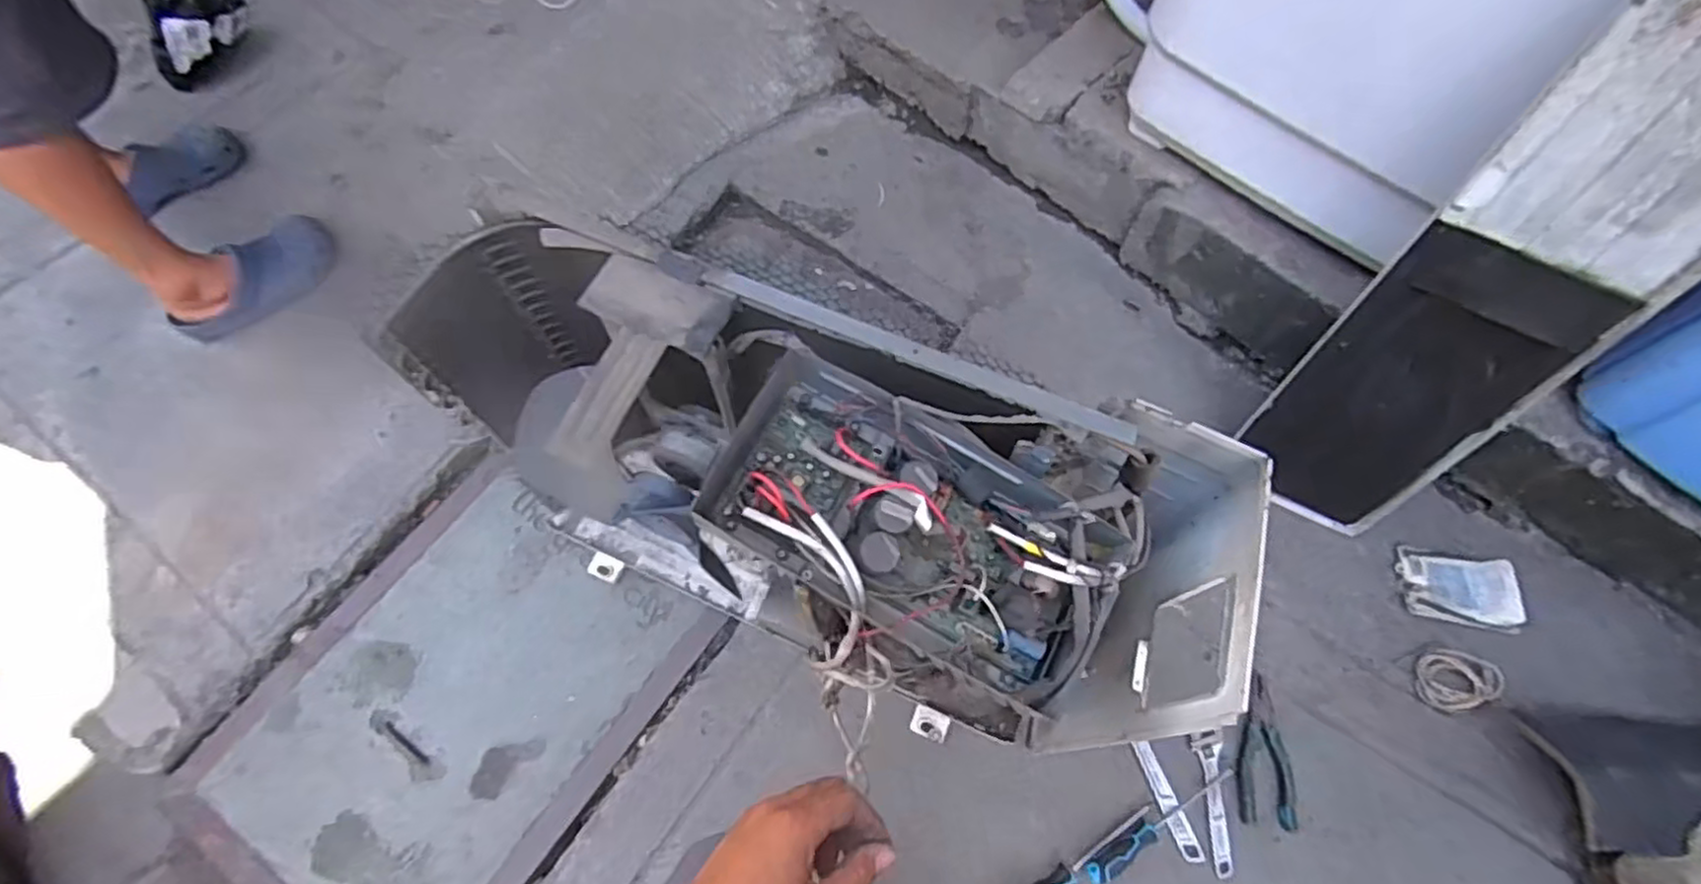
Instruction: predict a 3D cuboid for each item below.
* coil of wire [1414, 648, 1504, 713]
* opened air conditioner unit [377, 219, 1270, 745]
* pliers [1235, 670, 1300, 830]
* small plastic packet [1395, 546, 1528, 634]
[{"bbox_3d":[0.857,0.335,1.028,0.109,0.011,0.083,-12,54,10],"label":"coil of wire"},{"bbox_3d":[-0.074,0.096,0.876,0.831,0.560,0.269,20,64,5],"label":"opened air conditioner unit"},{"bbox_3d":[0.572,0.429,1.017,0.071,0.025,0.192,7,64,-1],"label":"pliers"},{"bbox_3d":[0.915,0.223,1.091,0.150,0.011,0.106,8,69,25],"label":"small plastic packet"}]

